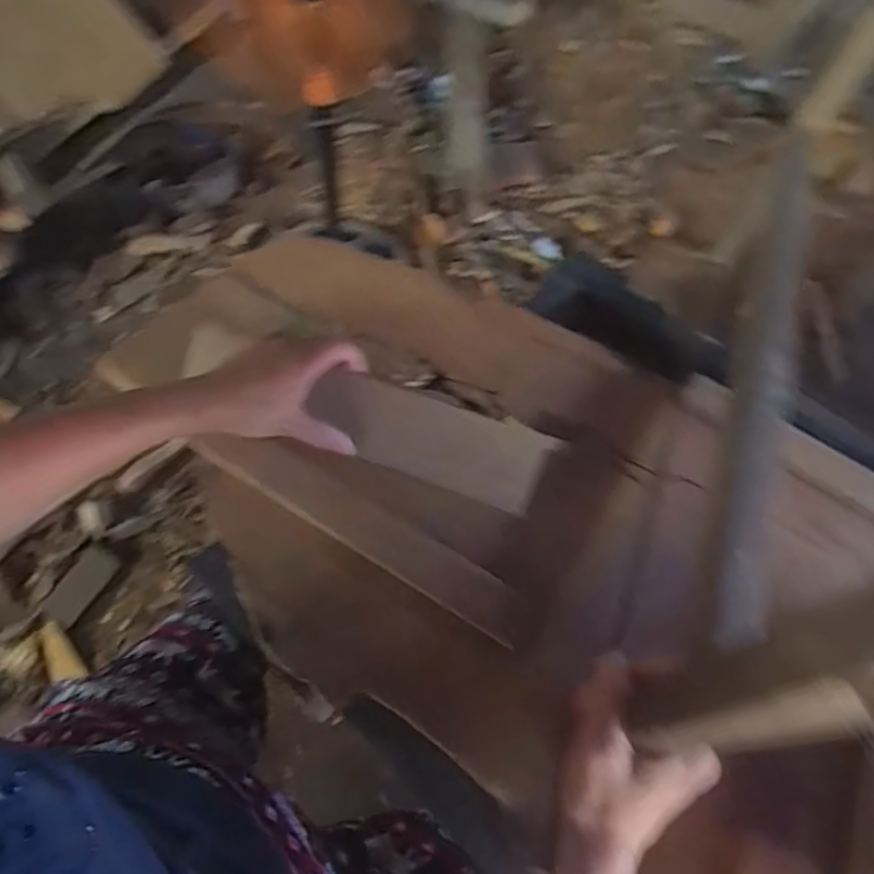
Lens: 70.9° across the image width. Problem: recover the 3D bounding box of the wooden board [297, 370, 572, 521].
[{"bbox_3d":[-0.002,0.002,0.519,0.200,0.017,0.072,20,87,-3],"label":"wooden board"}]

